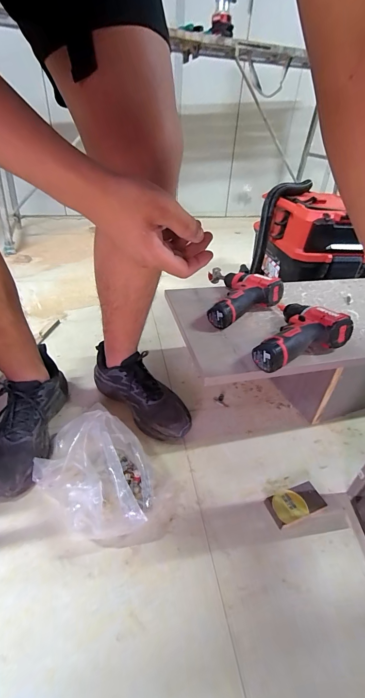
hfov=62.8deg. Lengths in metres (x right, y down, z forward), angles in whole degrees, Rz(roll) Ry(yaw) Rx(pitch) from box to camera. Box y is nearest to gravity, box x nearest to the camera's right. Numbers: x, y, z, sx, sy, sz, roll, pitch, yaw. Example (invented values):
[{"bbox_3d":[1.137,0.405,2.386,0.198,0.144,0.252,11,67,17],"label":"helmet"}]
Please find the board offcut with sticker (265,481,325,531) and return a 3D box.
[{"bbox_3d":[0.195,0.270,0.520,0.095,0.021,0.052,-9,37,-17],"label":"board offcut with sticker"}]

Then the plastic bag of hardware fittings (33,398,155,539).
[{"bbox_3d":[-0.153,0.207,0.516,0.254,0.095,0.151,28,42,31],"label":"plastic bag of hardware fittings"}]

